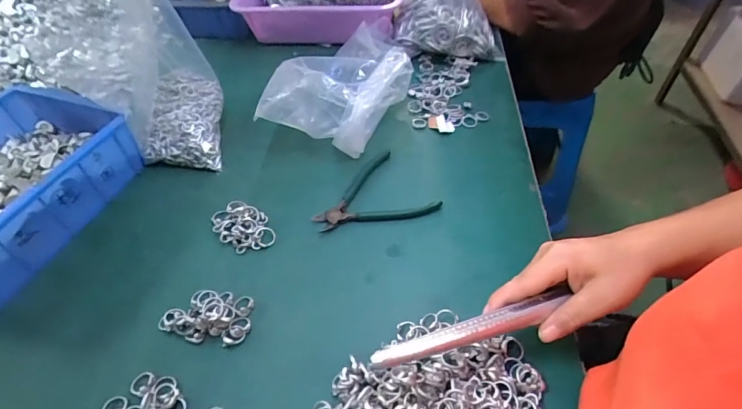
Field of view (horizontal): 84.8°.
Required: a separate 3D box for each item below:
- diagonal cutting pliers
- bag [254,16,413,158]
[{"bbox_3d":[0.003,-0.023,0.509,0.147,0.009,0.113,-7,51,-3],"label":"diagonal cutting pliers"},{"bbox_3d":[-0.040,-0.145,0.555,0.170,0.085,0.155,6,51,8],"label":"bag"}]

